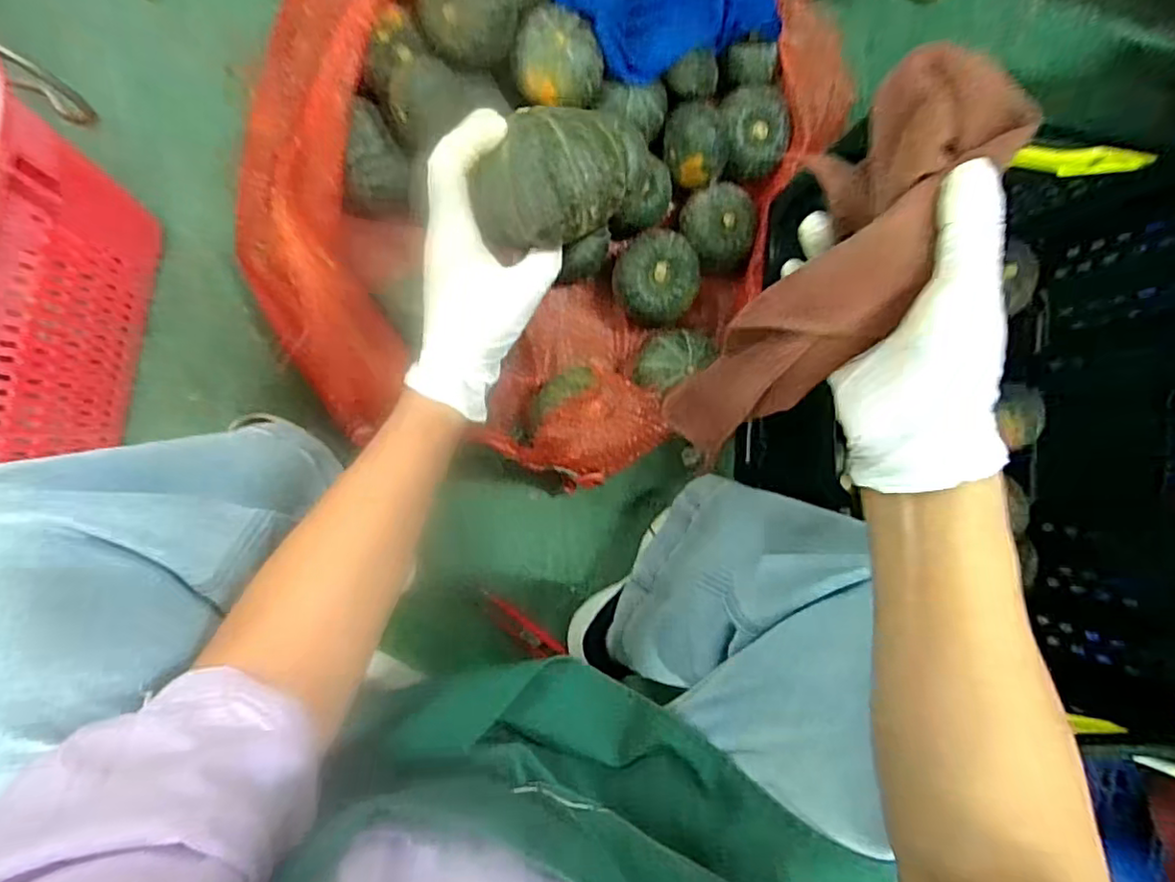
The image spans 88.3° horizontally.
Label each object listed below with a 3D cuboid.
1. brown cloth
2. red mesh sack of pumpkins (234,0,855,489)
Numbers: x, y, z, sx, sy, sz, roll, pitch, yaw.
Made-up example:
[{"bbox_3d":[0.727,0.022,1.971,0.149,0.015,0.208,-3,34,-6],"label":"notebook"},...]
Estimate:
[{"bbox_3d":[0.116,-0.074,0.298,0.059,0.055,0.217,30,114,-7],"label":"brown cloth"},{"bbox_3d":[-0.067,-0.324,0.694,0.589,0.171,0.707,22,87,-8],"label":"red mesh sack of pumpkins"}]

